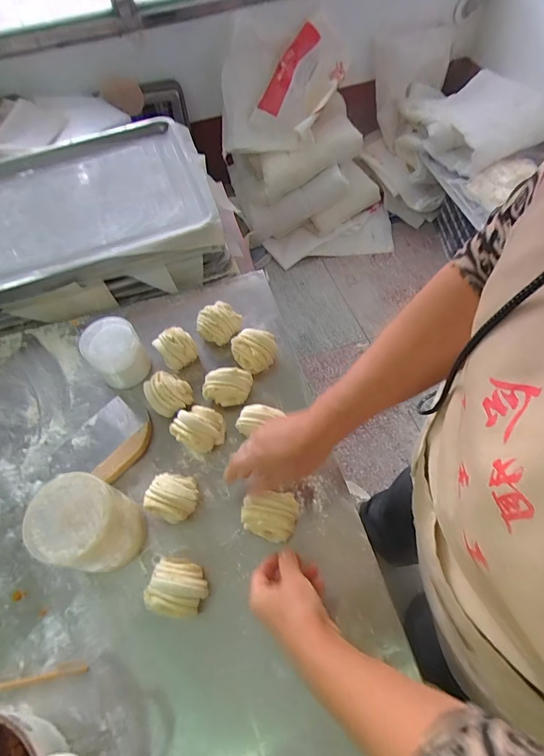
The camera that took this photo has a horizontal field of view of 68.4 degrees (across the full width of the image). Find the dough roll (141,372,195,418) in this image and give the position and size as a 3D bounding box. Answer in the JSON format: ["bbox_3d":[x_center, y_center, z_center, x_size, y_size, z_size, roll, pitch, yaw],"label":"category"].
[{"bbox_3d":[-0.159,0.025,0.620,0.062,0.057,0.063,-2,60,3],"label":"dough roll"}]

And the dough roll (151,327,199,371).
[{"bbox_3d":[-0.158,-0.047,0.664,0.059,0.061,0.051,-24,61,-10],"label":"dough roll"}]

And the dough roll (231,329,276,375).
[{"bbox_3d":[-0.028,-0.044,0.646,0.069,0.060,0.056,-19,60,-7],"label":"dough roll"}]

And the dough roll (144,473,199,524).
[{"bbox_3d":[-0.132,0.160,0.538,0.063,0.059,0.061,-2,60,3],"label":"dough roll"}]

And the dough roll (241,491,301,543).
[{"bbox_3d":[-0.003,0.173,0.505,0.067,0.050,0.048,7,61,8],"label":"dough roll"}]

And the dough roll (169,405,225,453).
[{"bbox_3d":[-0.107,0.072,0.586,0.070,0.062,0.060,-33,63,-15],"label":"dough roll"}]

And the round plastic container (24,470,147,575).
[{"bbox_3d":[-0.222,0.184,0.495,0.097,0.125,0.093,-2,60,3],"label":"round plastic container"}]

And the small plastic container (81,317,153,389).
[{"bbox_3d":[-0.249,-0.039,0.646,0.080,0.082,0.082,-30,62,-13],"label":"small plastic container"}]

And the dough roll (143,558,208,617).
[{"bbox_3d":[-0.113,0.254,0.481,0.065,0.054,0.062,-2,60,3],"label":"dough roll"}]

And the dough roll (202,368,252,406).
[{"bbox_3d":[-0.067,0.015,0.614,0.072,0.056,0.040,-5,60,1],"label":"dough roll"}]

